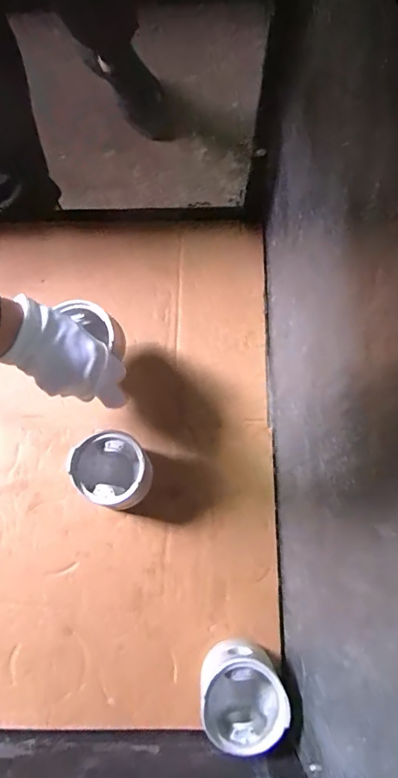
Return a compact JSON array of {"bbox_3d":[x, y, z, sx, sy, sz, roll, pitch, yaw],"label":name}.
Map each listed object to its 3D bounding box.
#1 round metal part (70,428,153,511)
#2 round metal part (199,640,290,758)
[{"bbox_3d":[-0.103,0.101,0.578,0.083,0.097,0.080,0,72,0],"label":"round metal part"},{"bbox_3d":[0.043,0.324,0.513,0.085,0.089,0.090,0,72,0],"label":"round metal part"}]

